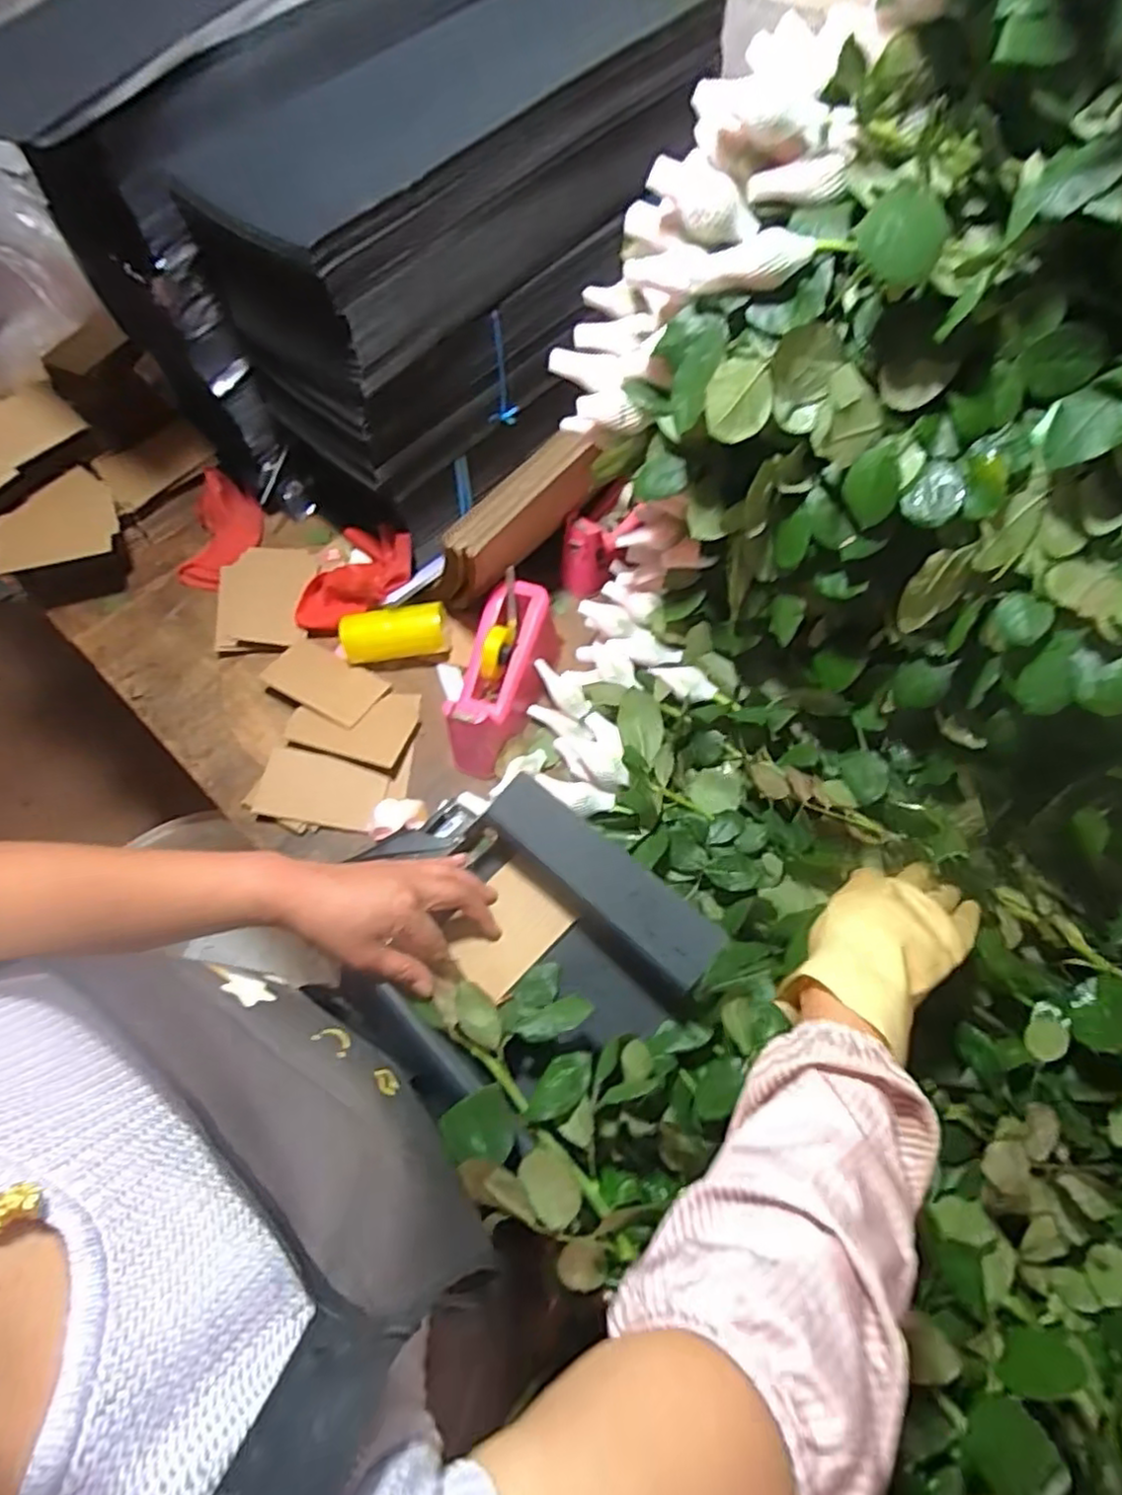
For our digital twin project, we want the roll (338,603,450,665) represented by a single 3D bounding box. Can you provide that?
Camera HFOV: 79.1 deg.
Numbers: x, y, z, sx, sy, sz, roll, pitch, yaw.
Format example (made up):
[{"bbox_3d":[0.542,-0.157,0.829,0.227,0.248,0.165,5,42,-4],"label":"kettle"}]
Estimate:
[{"bbox_3d":[-0.207,-0.142,0.842,0.134,0.043,0.054,-7,64,-1],"label":"roll"}]

